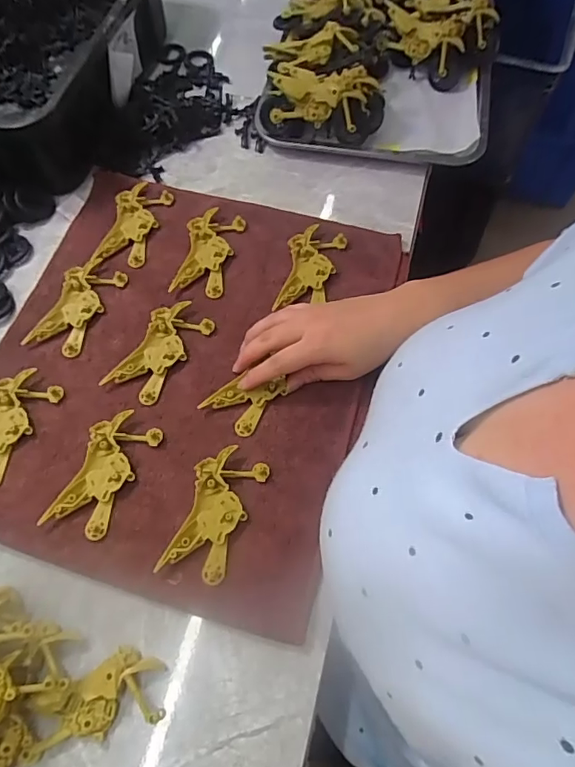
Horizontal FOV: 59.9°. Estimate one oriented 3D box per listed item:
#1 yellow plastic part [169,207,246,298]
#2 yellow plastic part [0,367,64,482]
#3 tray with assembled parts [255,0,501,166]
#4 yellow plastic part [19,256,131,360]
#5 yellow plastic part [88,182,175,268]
[{"bbox_3d":[-0.081,-0.131,0.501,0.051,0.017,0.099,13,64,6],"label":"yellow plastic part"},{"bbox_3d":[-0.239,0.035,0.422,0.053,0.010,0.098,20,65,9],"label":"yellow plastic part"},{"bbox_3d":[0.113,-0.399,0.606,0.265,0.072,0.314,8,64,4],"label":"tray with assembled parts"},{"bbox_3d":[-0.201,-0.074,0.476,0.051,0.012,0.102,22,65,10],"label":"yellow plastic part"},{"bbox_3d":[-0.161,-0.164,0.519,0.052,0.013,0.108,11,64,5],"label":"yellow plastic part"}]

